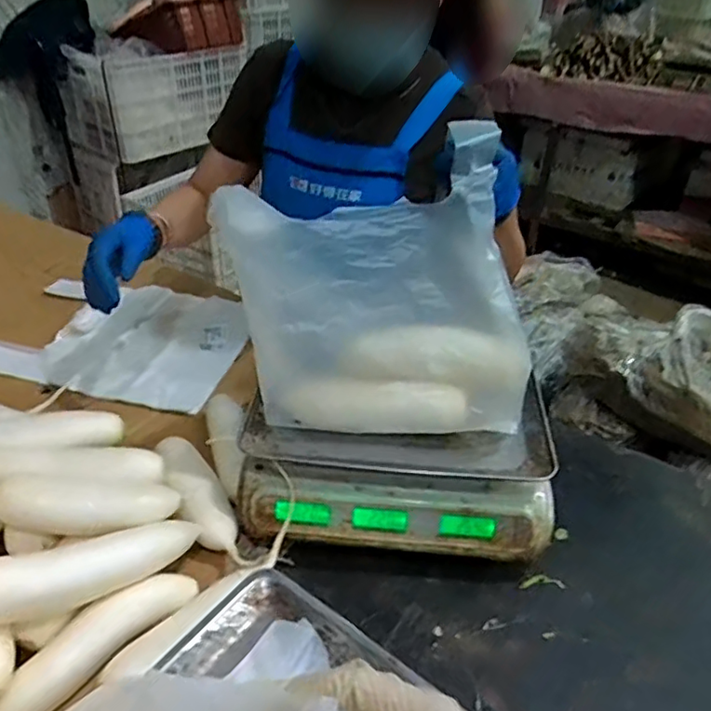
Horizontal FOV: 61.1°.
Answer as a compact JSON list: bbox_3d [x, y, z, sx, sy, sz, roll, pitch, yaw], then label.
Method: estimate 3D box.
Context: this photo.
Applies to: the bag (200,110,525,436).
[{"bbox_3d":[0.031,-0.062,0.617,0.296,0.292,0.107,0,35,-2],"label":"bag"}]

